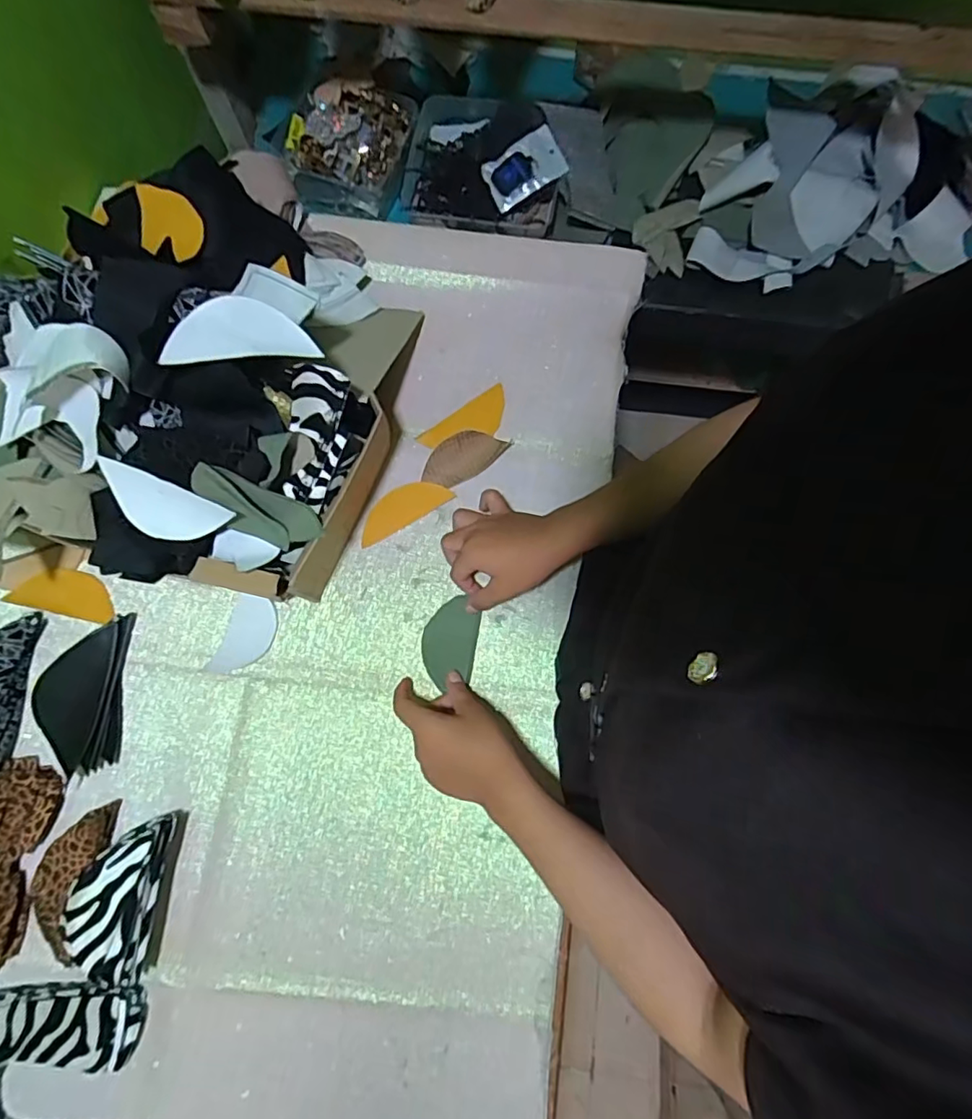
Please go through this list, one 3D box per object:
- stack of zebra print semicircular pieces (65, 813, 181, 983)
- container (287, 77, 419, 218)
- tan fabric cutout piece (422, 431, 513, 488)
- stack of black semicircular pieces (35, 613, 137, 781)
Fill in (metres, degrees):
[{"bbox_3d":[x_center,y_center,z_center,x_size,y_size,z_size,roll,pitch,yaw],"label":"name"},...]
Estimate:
[{"bbox_3d":[-0.302,0.276,0.478,0.064,0.063,0.120,9,77,2],"label":"stack of zebra print semicircular pieces"},{"bbox_3d":[-0.185,-0.555,0.775,0.167,0.060,0.159,9,77,1],"label":"container"},{"bbox_3d":[-0.024,-0.108,0.595,0.091,0.004,0.045,-34,97,-9],"label":"tan fabric cutout piece"},{"bbox_3d":[-0.377,0.124,0.531,0.079,0.014,0.137,-3,77,-1],"label":"stack of black semicircular pieces"}]

